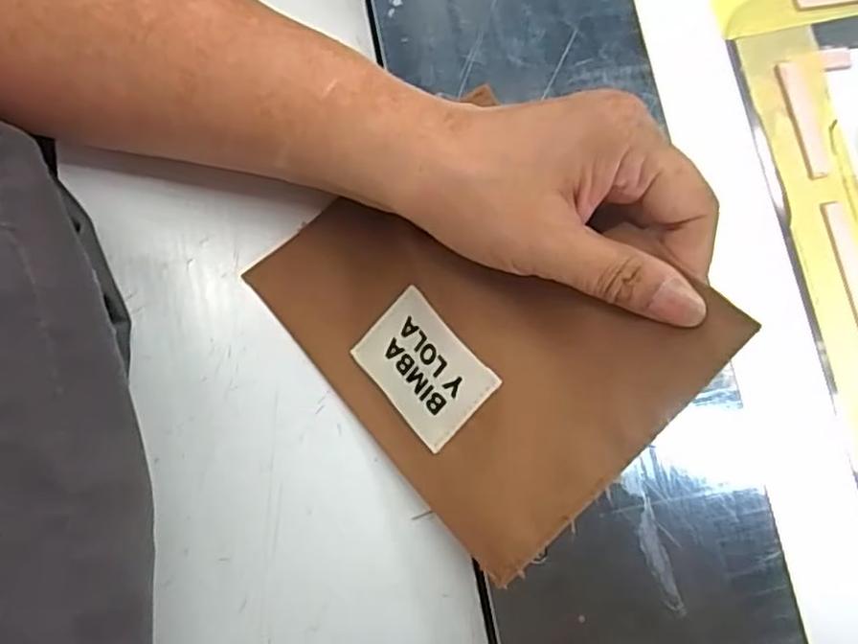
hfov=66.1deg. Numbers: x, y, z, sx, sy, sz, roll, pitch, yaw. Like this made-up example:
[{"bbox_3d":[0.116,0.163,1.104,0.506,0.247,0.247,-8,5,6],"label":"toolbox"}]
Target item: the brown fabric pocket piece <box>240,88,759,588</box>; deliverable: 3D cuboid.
[{"bbox_3d":[0.016,-0.002,0.265,0.131,0.013,0.162,-46,71,12],"label":"brown fabric pocket piece"}]

